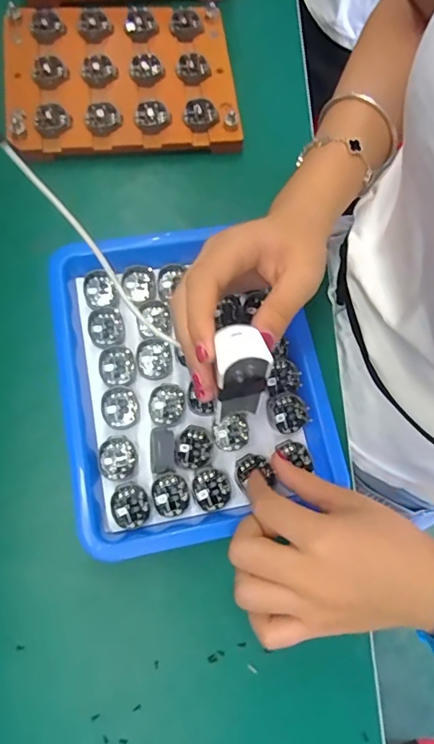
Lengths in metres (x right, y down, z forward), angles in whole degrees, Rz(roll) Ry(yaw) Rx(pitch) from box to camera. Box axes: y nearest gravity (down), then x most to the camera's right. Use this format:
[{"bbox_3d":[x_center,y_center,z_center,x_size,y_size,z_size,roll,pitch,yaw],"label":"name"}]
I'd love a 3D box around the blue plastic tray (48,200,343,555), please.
[{"bbox_3d":[-0.020,0.000,0.341,0.179,0.031,0.218,-12,73,-5],"label":"blue plastic tray"}]

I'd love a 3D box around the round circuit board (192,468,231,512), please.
[{"bbox_3d":[-0.004,0.079,0.326,0.025,0.010,0.026,1,73,-3],"label":"round circuit board"}]

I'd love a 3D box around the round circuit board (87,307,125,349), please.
[{"bbox_3d":[-0.079,-0.032,0.346,0.025,0.004,0.029,-9,74,-7],"label":"round circuit board"}]

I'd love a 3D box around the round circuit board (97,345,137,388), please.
[{"bbox_3d":[-0.070,-0.004,0.338,0.025,0.004,0.030,-10,74,-7],"label":"round circuit board"}]

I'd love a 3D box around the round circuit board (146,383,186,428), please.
[{"bbox_3d":[-0.035,0.023,0.339,0.027,0.010,0.027,1,73,-3],"label":"round circuit board"}]

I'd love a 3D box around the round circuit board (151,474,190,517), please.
[{"bbox_3d":[-0.030,0.081,0.320,0.024,0.008,0.025,1,73,-3],"label":"round circuit board"}]

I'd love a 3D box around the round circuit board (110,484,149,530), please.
[{"bbox_3d":[-0.056,0.088,0.316,0.023,0.008,0.026,-9,74,-7],"label":"round circuit board"}]

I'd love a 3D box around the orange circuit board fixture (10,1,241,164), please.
[{"bbox_3d":[-0.081,-0.252,0.420,0.189,0.034,0.149,-8,73,-4],"label":"orange circuit board fixture"}]

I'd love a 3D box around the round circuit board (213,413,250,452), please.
[{"bbox_3d":[0.010,0.042,0.333,0.024,0.004,0.024,-11,92,-3],"label":"round circuit board"}]

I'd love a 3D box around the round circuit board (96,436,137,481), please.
[{"bbox_3d":[-0.066,0.057,0.320,0.026,0.004,0.028,1,73,-3],"label":"round circuit board"}]

